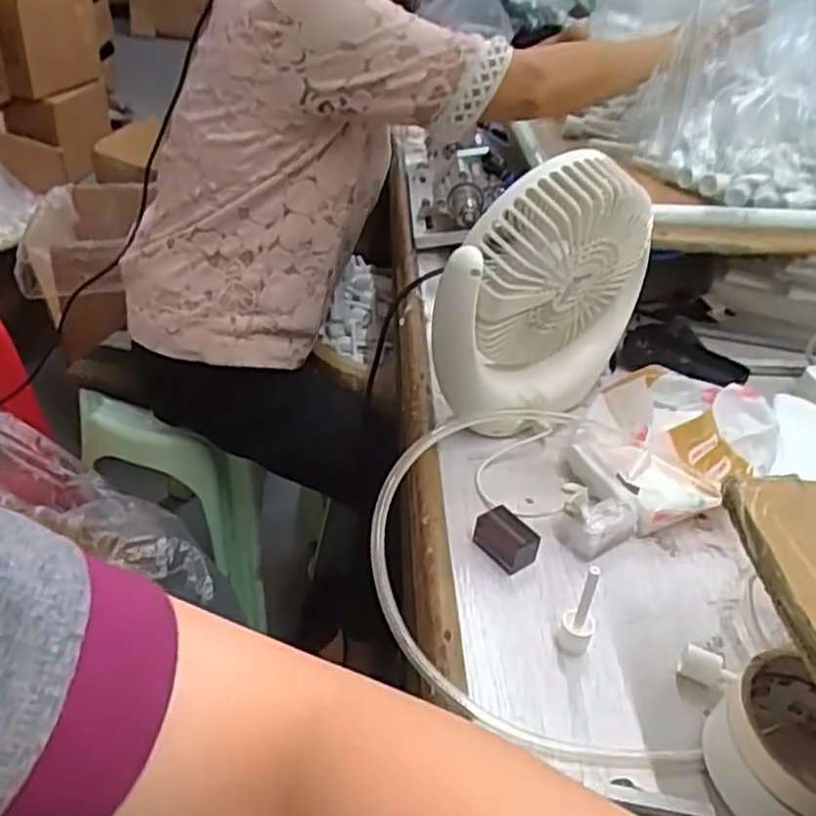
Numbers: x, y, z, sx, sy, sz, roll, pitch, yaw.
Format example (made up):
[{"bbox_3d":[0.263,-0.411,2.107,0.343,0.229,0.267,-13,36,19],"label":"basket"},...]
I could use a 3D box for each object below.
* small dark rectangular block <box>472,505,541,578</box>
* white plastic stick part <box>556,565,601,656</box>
[{"bbox_3d":[0.065,0.089,0.508,0.024,0.026,0.041,-20,43,-31],"label":"small dark rectangular block"},{"bbox_3d":[0.099,0.119,0.436,0.019,0.067,0.015,18,38,17],"label":"white plastic stick part"}]

